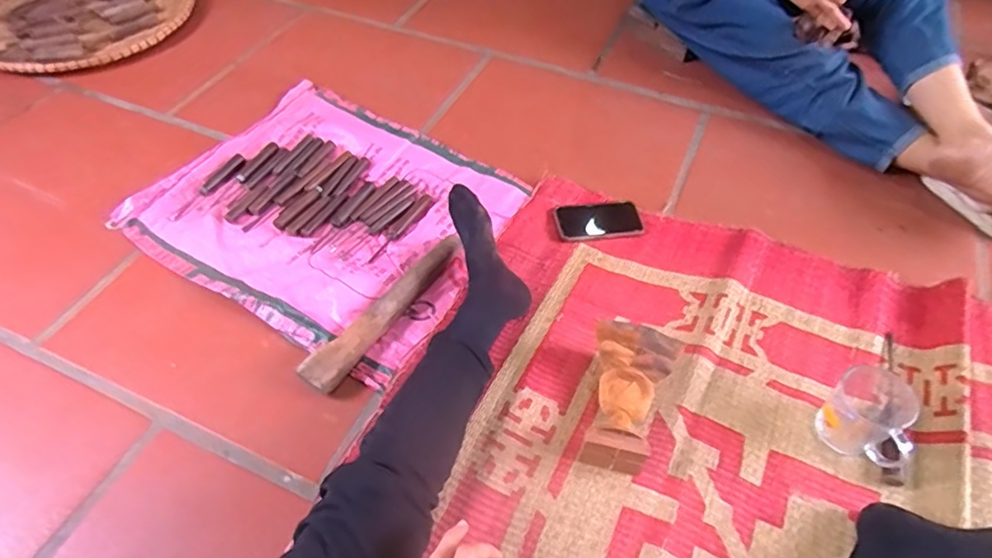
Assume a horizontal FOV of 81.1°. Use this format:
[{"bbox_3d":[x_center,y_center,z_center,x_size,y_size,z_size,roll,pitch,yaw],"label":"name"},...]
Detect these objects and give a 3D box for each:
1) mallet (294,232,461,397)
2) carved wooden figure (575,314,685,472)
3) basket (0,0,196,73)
[{"bbox_3d":[-0.161,0.038,0.880,0.044,0.038,0.326,30,60,21],"label":"mallet"},{"bbox_3d":[0.171,0.159,0.777,0.110,0.088,0.180,16,56,13],"label":"carved wooden figure"},{"bbox_3d":[-0.999,-0.644,1.417,0.419,0.068,0.451,0,52,1],"label":"basket"}]

